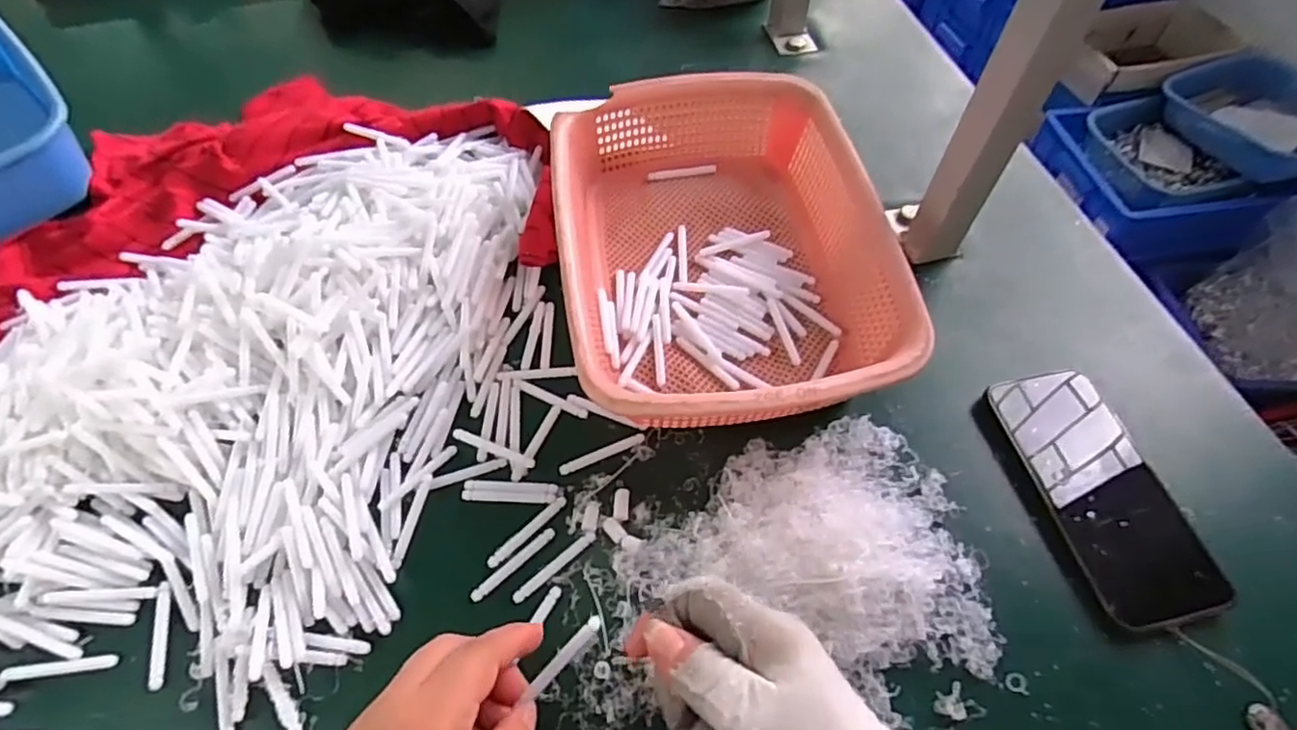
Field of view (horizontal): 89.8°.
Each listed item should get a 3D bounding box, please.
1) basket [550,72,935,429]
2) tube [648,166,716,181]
[{"bbox_3d":[0.048,-0.084,0.469,0.217,0.069,0.292,-7,58,-5],"label":"basket"},{"bbox_3d":[0.029,-0.164,0.557,0.058,0.006,0.008,-5,58,-4],"label":"tube"}]

